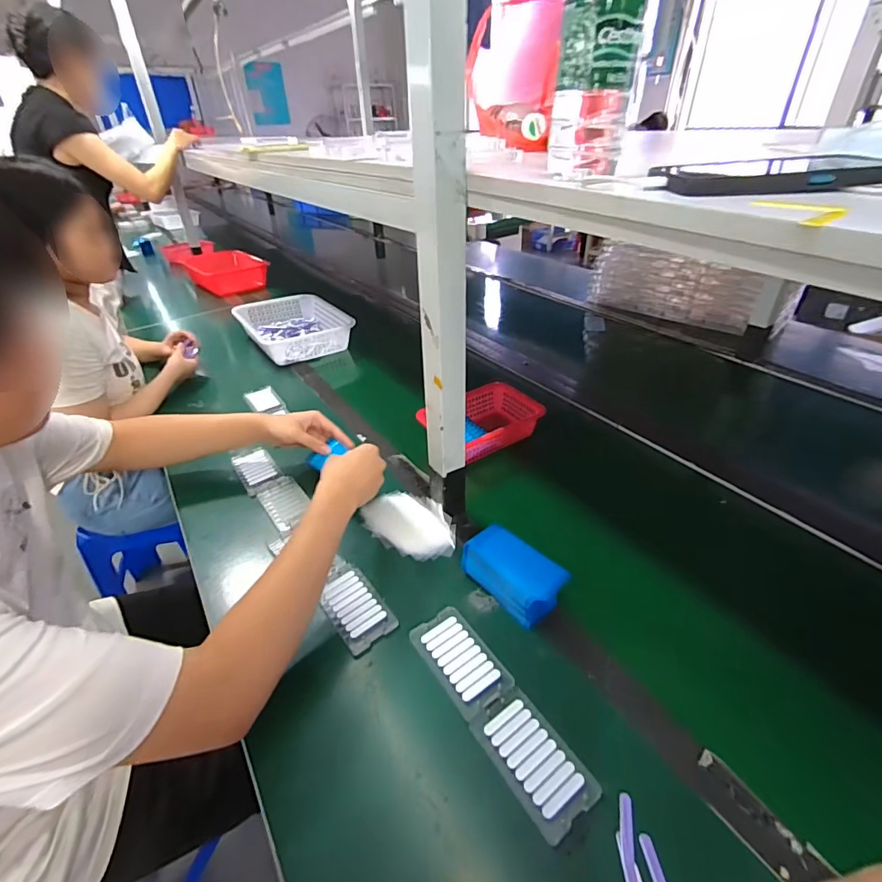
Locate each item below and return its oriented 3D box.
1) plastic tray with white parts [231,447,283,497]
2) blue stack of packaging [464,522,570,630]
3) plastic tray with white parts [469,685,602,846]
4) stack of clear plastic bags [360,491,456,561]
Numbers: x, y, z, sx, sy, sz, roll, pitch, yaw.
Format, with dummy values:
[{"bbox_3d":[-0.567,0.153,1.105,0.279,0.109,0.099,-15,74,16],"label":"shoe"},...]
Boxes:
[{"bbox_3d":[-0.348,0.048,0.848,0.067,0.010,0.140,-22,41,-27],"label":"plastic tray with white parts"},{"bbox_3d":[0.096,0.178,0.606,0.136,0.067,0.065,29,46,35],"label":"blue stack of packaging"},{"bbox_3d":[0.093,0.317,0.456,0.070,0.007,0.123,-22,41,-26],"label":"plastic tray with white parts"},{"bbox_3d":[-0.049,0.128,0.719,0.167,0.018,0.102,27,44,34],"label":"stack of clear plastic bags"}]

